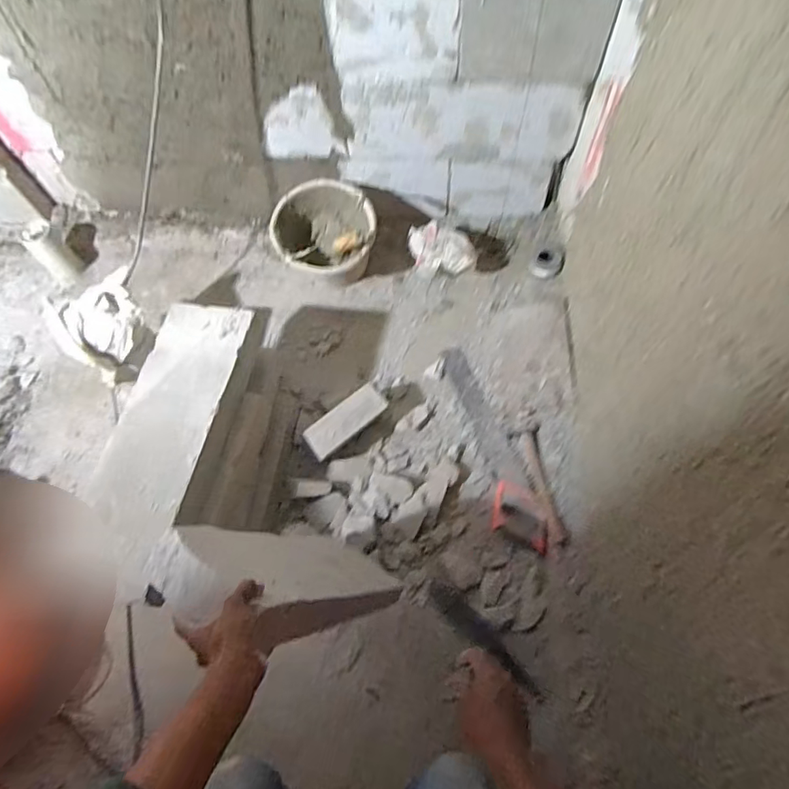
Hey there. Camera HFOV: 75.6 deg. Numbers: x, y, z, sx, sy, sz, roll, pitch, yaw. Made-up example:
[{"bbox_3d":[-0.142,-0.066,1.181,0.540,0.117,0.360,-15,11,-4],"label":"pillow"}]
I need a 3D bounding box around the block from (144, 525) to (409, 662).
[{"bbox_3d":[-0.170,0.302,0.846,0.214,0.454,0.074,26,89,28],"label":"block"}]

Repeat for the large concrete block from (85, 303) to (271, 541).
[{"bbox_3d":[-0.443,0.028,1.037,0.229,0.073,0.514,8,64,7],"label":"large concrete block"}]

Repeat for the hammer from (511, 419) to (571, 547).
[{"bbox_3d":[0.337,0.207,1.202,0.074,0.034,0.303,-6,63,-1],"label":"hammer"}]

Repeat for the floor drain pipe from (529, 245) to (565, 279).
[{"bbox_3d":[0.431,-0.373,1.428,0.086,0.056,0.092,-1,63,2],"label":"floor drain pipe"}]

